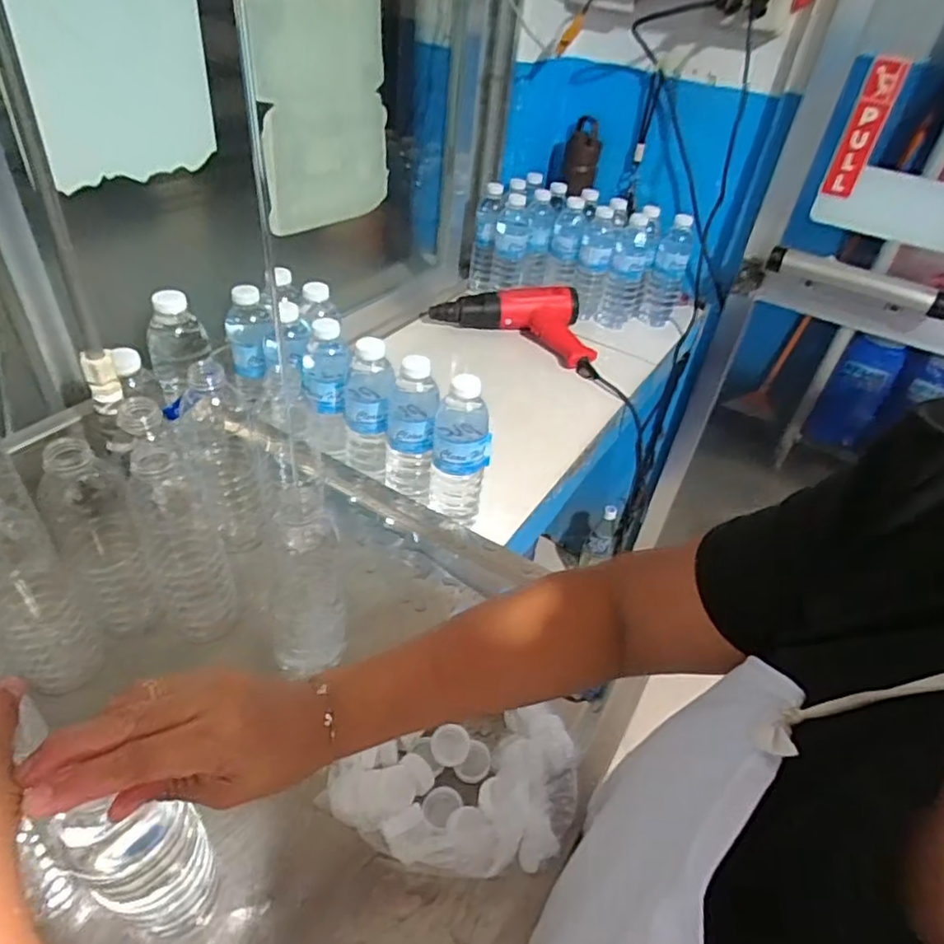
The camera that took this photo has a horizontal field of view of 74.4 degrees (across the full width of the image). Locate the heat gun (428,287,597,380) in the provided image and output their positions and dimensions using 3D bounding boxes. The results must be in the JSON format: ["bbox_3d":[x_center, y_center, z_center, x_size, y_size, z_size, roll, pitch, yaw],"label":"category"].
[{"bbox_3d":[0.097,-0.276,1.128,0.310,0.091,0.161,22,42,16],"label":"heat gun"}]

